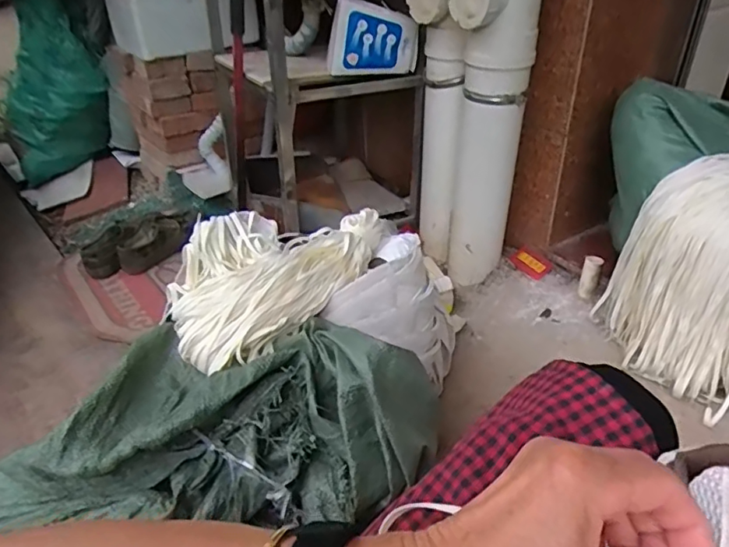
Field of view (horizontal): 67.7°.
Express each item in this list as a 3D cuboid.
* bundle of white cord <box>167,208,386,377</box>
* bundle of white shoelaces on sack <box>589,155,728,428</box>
[{"bbox_3d":[-0.111,-0.017,0.815,0.380,0.093,0.202,-25,41,-28],"label":"bundle of white cord"},{"bbox_3d":[0.594,0.008,0.794,0.345,0.290,0.250,-5,35,-3],"label":"bundle of white shoelaces on sack"}]

